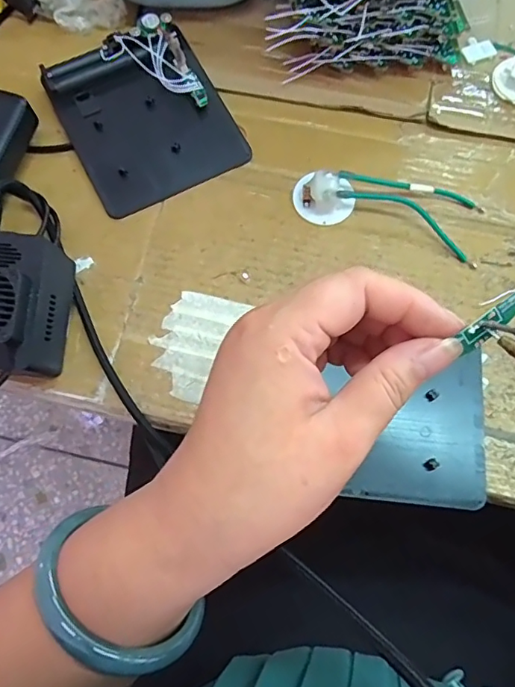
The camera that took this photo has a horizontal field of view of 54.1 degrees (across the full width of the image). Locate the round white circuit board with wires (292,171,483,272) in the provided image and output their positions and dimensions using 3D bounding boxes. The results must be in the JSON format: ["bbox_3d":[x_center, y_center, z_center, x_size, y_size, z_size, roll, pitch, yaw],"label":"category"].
[{"bbox_3d":[0.090,-0.096,0.344,0.128,0.016,0.051,16,74,4],"label":"round white circuit board with wires"}]

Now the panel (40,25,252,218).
[{"bbox_3d":[-0.079,-0.163,0.360,0.111,0.019,0.120,-28,76,-8],"label":"panel"}]

